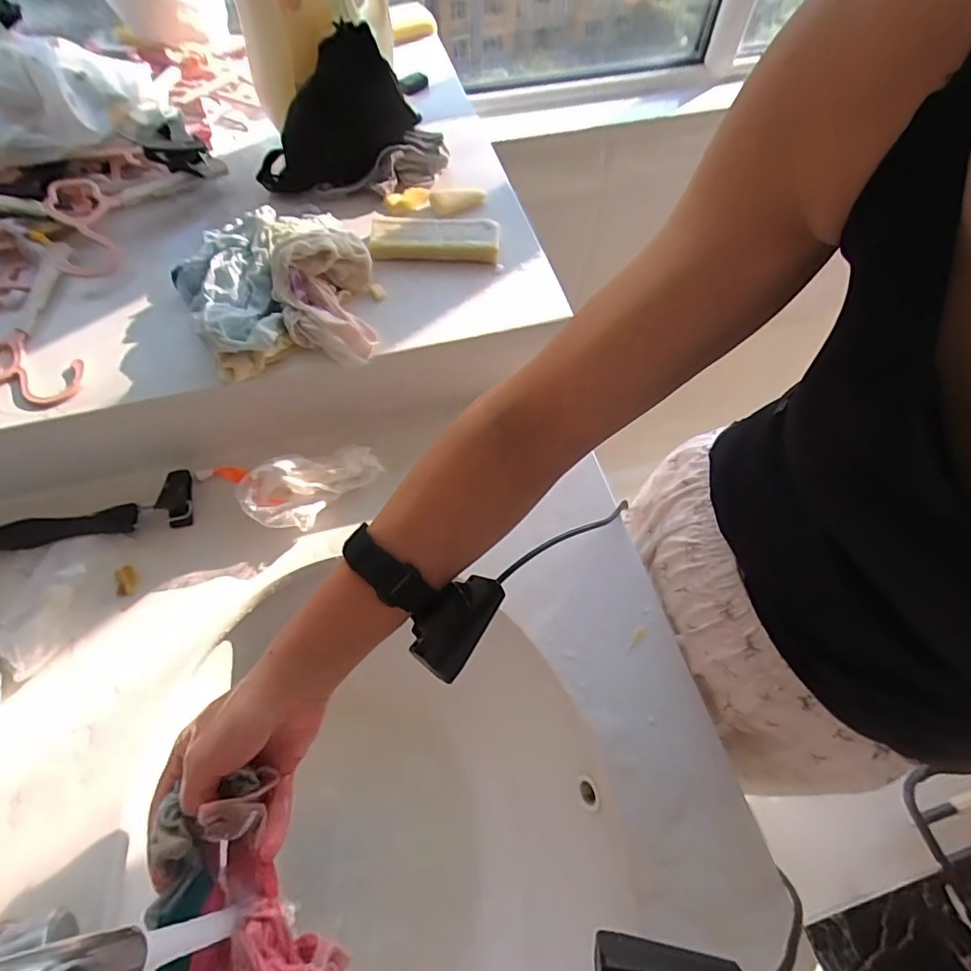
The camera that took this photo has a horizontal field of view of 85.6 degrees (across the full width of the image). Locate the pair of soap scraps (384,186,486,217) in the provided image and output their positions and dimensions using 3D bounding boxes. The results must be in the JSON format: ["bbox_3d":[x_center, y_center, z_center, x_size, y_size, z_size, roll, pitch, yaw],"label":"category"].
[{"bbox_3d":[-0.055,-0.317,0.582,0.108,0.023,0.028,-12,62,-7],"label":"pair of soap scraps"}]

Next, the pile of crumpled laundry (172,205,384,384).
[{"bbox_3d":[-0.194,-0.191,0.486,0.177,0.056,0.205,-19,63,-11],"label":"pile of crumpled laundry"}]

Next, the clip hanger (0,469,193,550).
[{"bbox_3d":[-0.425,0.034,0.486,0.291,0.026,0.055,-10,62,-6],"label":"clip hanger"}]

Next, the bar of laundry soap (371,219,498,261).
[{"bbox_3d":[-0.053,-0.256,0.542,0.128,0.021,0.054,0,61,-1],"label":"bar of laundry soap"}]

